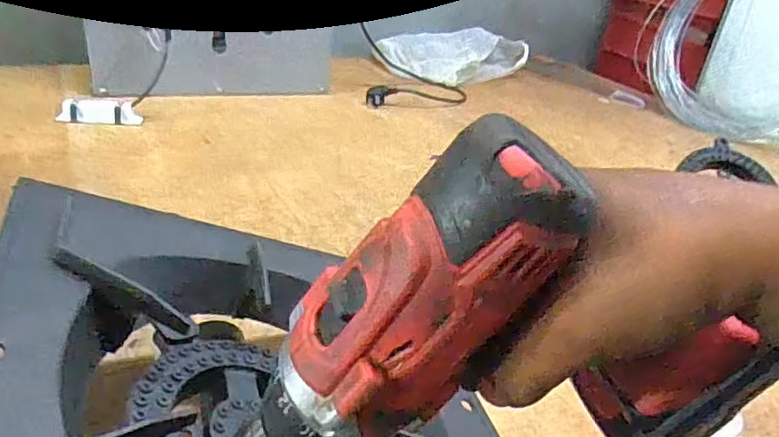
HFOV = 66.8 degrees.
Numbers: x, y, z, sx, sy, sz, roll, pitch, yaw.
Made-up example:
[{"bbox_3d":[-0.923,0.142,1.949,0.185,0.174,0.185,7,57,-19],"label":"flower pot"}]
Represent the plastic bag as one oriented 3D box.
[{"bbox_3d":[0.140,-0.383,1.374,0.356,0.073,0.259,-16,36,-37],"label":"plastic bag"}]

